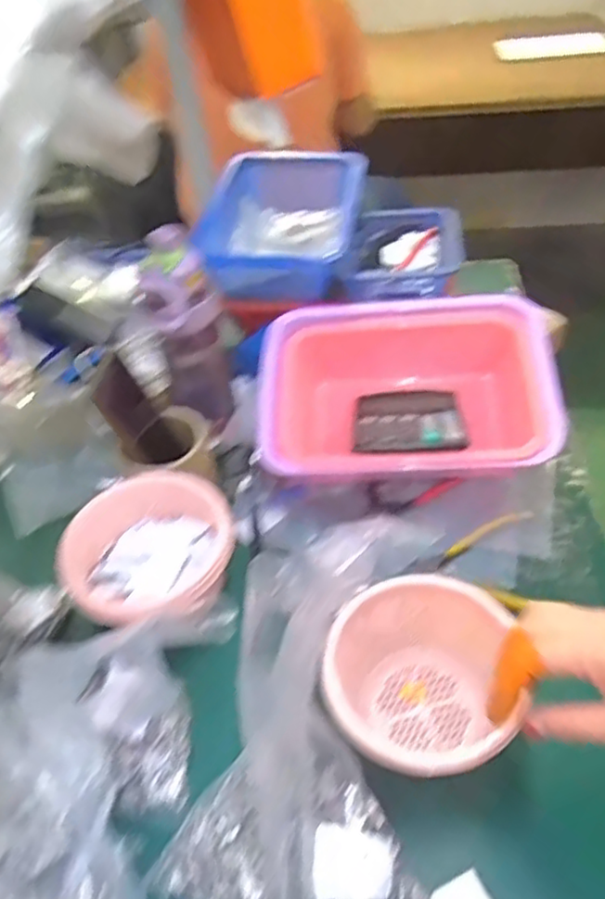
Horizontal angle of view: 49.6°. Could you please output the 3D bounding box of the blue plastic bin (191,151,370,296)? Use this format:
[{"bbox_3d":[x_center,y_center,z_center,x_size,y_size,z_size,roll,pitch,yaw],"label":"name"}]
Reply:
[{"bbox_3d":[-0.027,-0.305,0.900,0.198,0.088,0.268,4,46,11],"label":"blue plastic bin"}]

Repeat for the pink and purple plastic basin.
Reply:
[{"bbox_3d":[0.114,-0.067,0.732,0.308,0.093,0.247,-1,45,7],"label":"pink and purple plastic basin"}]

